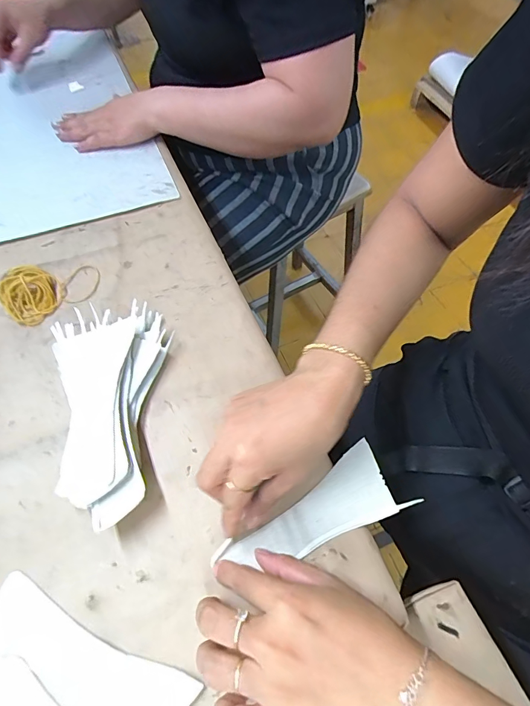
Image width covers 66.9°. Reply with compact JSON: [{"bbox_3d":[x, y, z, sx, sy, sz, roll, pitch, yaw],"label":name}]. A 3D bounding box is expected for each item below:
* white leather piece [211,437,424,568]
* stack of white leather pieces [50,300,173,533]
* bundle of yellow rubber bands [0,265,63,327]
[{"bbox_3d":[0.036,0.127,0.318,0.148,0.006,0.058,-22,63,-15],"label":"white leather piece"},{"bbox_3d":[-0.130,0.042,0.355,0.100,0.031,0.201,-14,59,-9],"label":"stack of white leather pieces"},{"bbox_3d":[-0.254,-0.065,0.426,0.064,0.023,0.057,28,62,16],"label":"bundle of yellow rubber bands"}]

